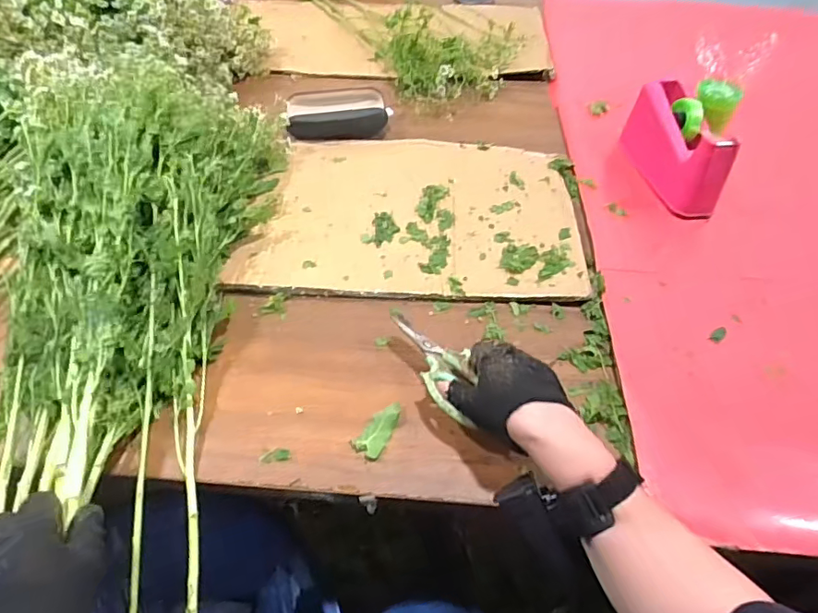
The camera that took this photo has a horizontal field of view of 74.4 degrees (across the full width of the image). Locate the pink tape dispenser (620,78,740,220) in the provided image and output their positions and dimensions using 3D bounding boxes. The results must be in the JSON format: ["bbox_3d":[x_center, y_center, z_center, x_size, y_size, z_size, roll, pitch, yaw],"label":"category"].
[{"bbox_3d":[0.385,-0.230,0.781,0.057,0.112,0.205,-2,50,-3],"label":"pink tape dispenser"}]

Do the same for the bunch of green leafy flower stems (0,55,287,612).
[{"bbox_3d":[-0.318,-0.023,0.611,0.282,0.152,0.676,-5,59,-5],"label":"bunch of green leafy flower stems"}]

